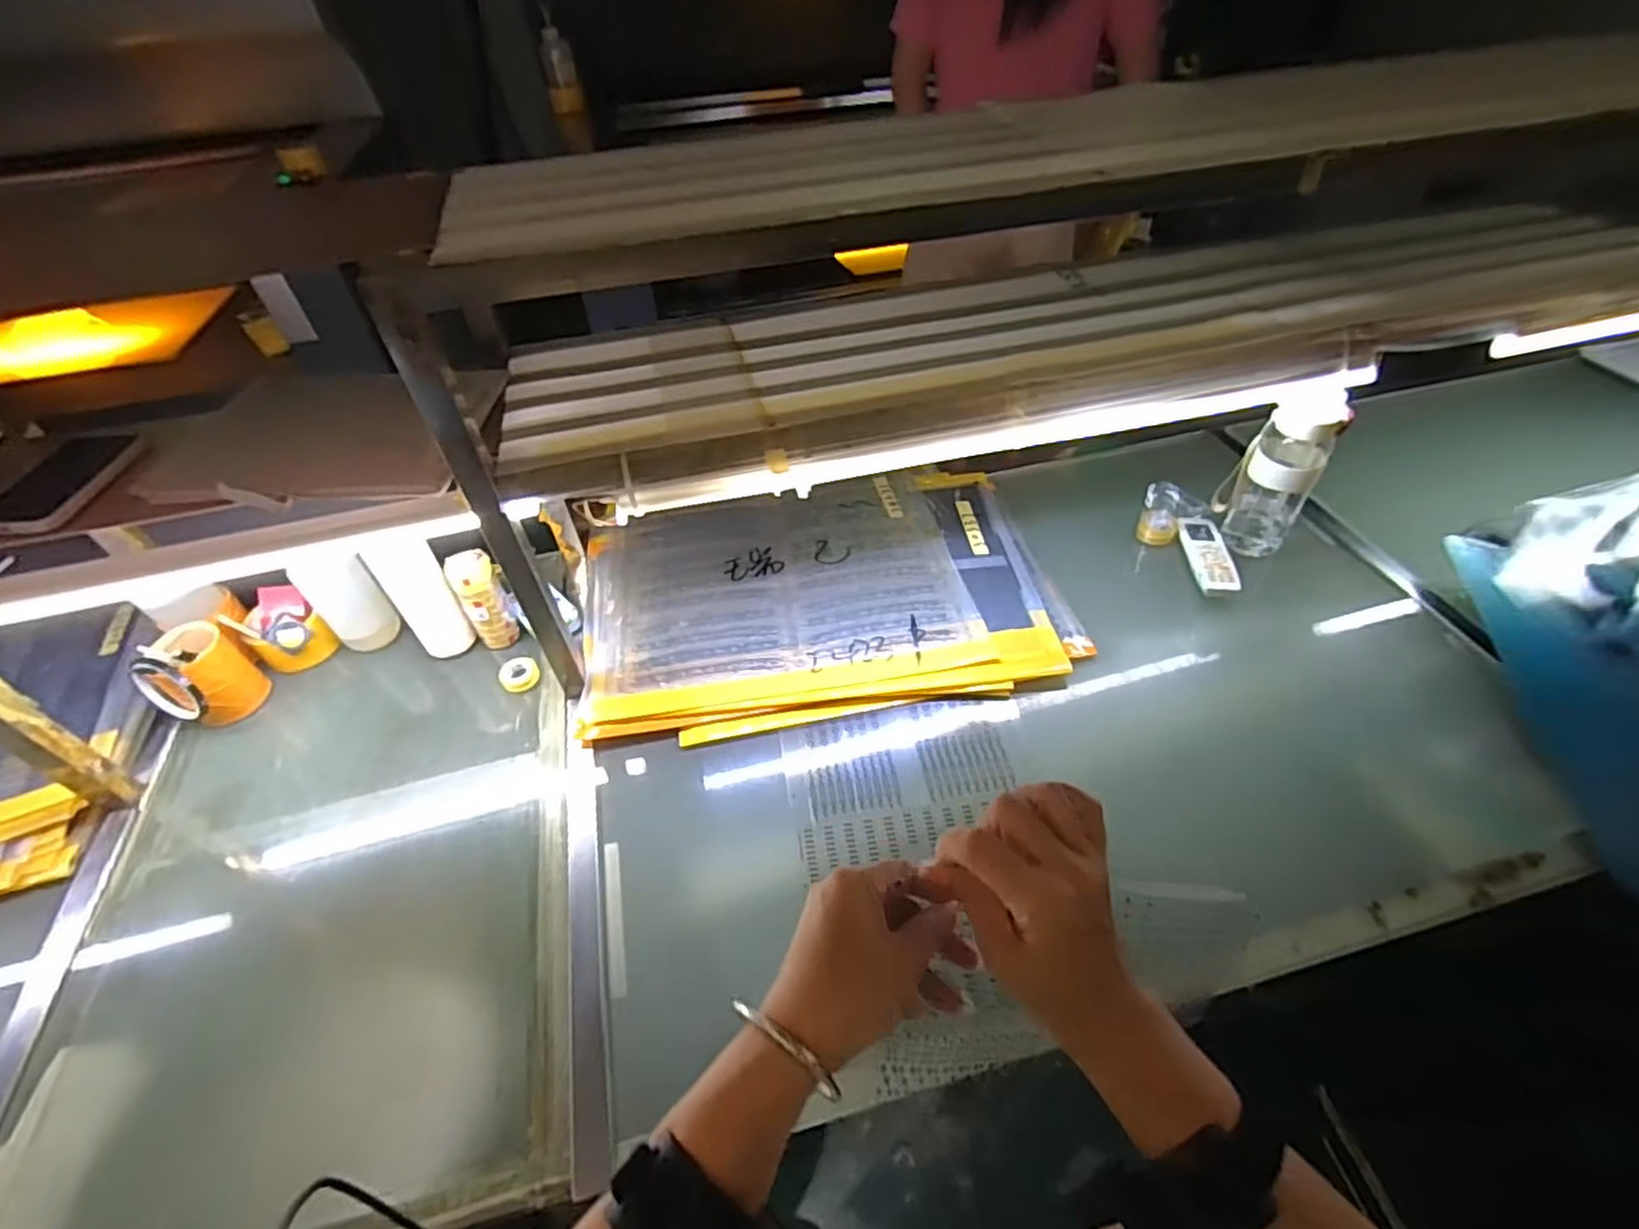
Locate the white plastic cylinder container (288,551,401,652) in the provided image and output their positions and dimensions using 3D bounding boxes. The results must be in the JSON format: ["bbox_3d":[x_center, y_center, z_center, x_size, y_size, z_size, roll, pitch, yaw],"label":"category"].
[{"bbox_3d":[-0.608,-0.016,0.914,0.070,0.139,0.075,32,58,28],"label":"white plastic cylinder container"}]

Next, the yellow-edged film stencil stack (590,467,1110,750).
[{"bbox_3d":[-0.002,-0.039,0.975,0.629,0.018,0.419,-11,49,-5],"label":"yellow-edged film stencil stack"}]

